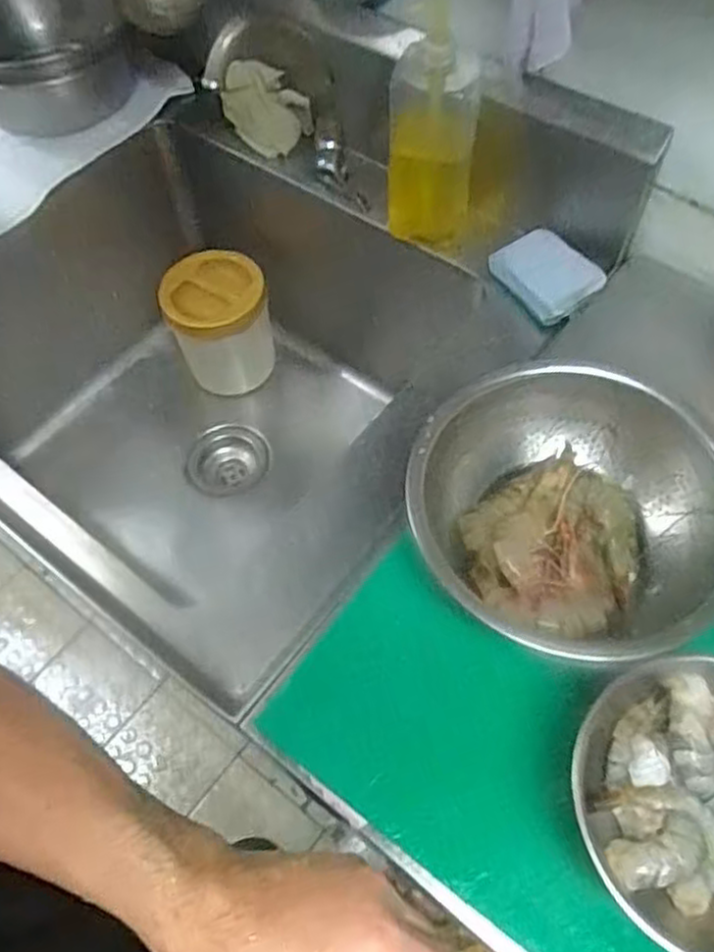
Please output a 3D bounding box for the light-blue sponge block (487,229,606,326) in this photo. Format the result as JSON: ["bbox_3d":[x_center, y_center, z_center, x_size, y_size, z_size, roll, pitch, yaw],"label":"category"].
[{"bbox_3d":[0.191,-0.204,0.754,0.072,0.026,0.100,-46,69,4],"label":"light-blue sponge block"}]

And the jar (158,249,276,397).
[{"bbox_3d":[-0.192,-0.210,1.056,0.135,0.176,0.116,-16,60,-8],"label":"jar"}]

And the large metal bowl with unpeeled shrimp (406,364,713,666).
[{"bbox_3d":[0.154,0.035,0.553,0.220,0.090,0.223,-1,59,1],"label":"large metal bowl with unpeeled shrimp"}]

